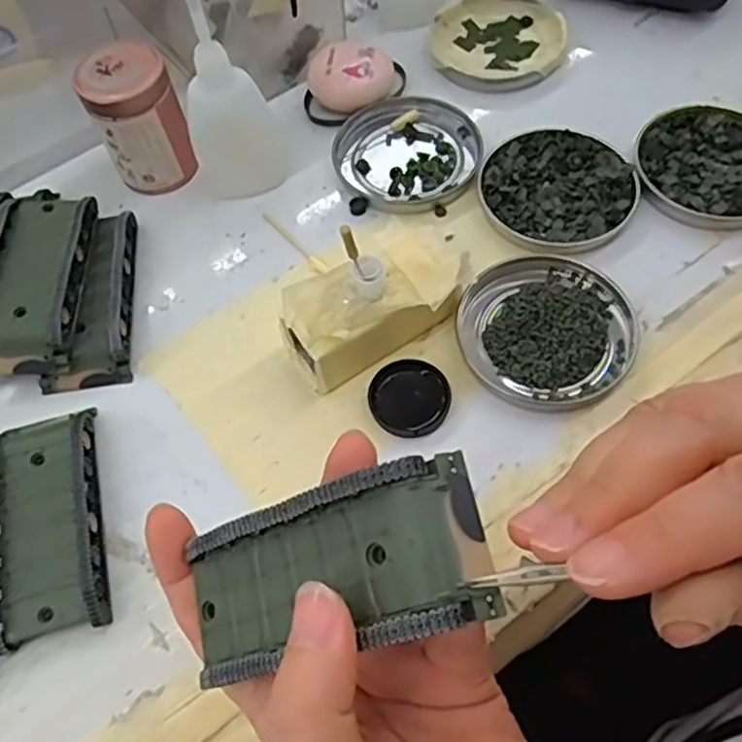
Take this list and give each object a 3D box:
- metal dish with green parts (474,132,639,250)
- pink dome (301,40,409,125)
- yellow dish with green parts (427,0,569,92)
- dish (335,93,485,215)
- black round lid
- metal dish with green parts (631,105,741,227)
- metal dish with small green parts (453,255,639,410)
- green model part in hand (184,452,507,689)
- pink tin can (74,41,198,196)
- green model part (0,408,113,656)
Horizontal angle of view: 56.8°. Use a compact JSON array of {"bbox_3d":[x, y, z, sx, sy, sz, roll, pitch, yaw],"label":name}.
[{"bbox_3d":[0.096,-0.094,0.355,0.074,0.008,0.075,-2,63,3],"label":"metal dish with green parts"},{"bbox_3d":[-0.010,-0.167,0.396,0.058,0.022,0.042,-4,62,1],"label":"pink dome"},{"bbox_3d":[0.076,-0.200,0.417,0.079,0.011,0.077,-2,60,4],"label":"yellow dish with green parts"},{"bbox_3d":[0.019,-0.119,0.379,0.078,0.010,0.073,-2,63,3],"label":"dish"},{"bbox_3d":[0.017,0.011,0.305,0.034,0.007,0.037,-2,63,3],"label":"black round lid"},{"bbox_3d":[0.177,-0.107,0.355,0.075,0.009,0.074,-2,63,3],"label":"metal dish with green parts"},{"bbox_3d":[0.081,-0.020,0.315,0.076,0.010,0.075,-2,63,3],"label":"metal dish with small green parts"},{"bbox_3d":[-0.015,0.056,0.189,0.093,0.020,0.043,-23,58,28],"label":"green model part in hand"},{"bbox_3d":[-0.120,-0.130,0.361,0.042,0.064,0.039,-2,63,3],"label":"pink tin can"},{"bbox_3d":[-0.135,0.061,0.285,0.045,0.018,0.095,-14,63,-4],"label":"green model part"}]

